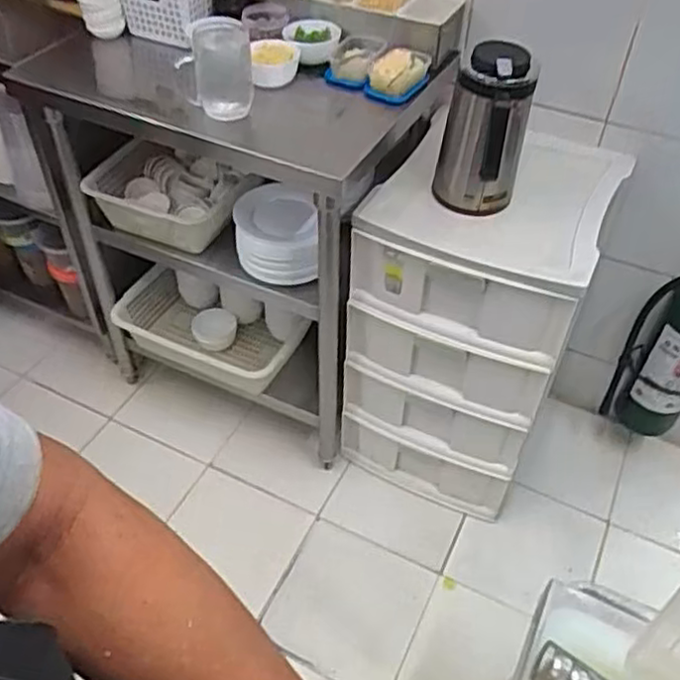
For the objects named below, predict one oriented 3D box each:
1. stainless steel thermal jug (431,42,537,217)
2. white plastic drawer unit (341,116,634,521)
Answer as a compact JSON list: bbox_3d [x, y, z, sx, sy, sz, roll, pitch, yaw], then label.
[{"bbox_3d":[0.232,-0.340,1.128,0.134,0.261,0.122,11,47,9],"label":"stainless steel thermal jug"},{"bbox_3d":[0.266,-0.026,1.461,0.388,0.697,0.388,22,49,18],"label":"white plastic drawer unit"}]

